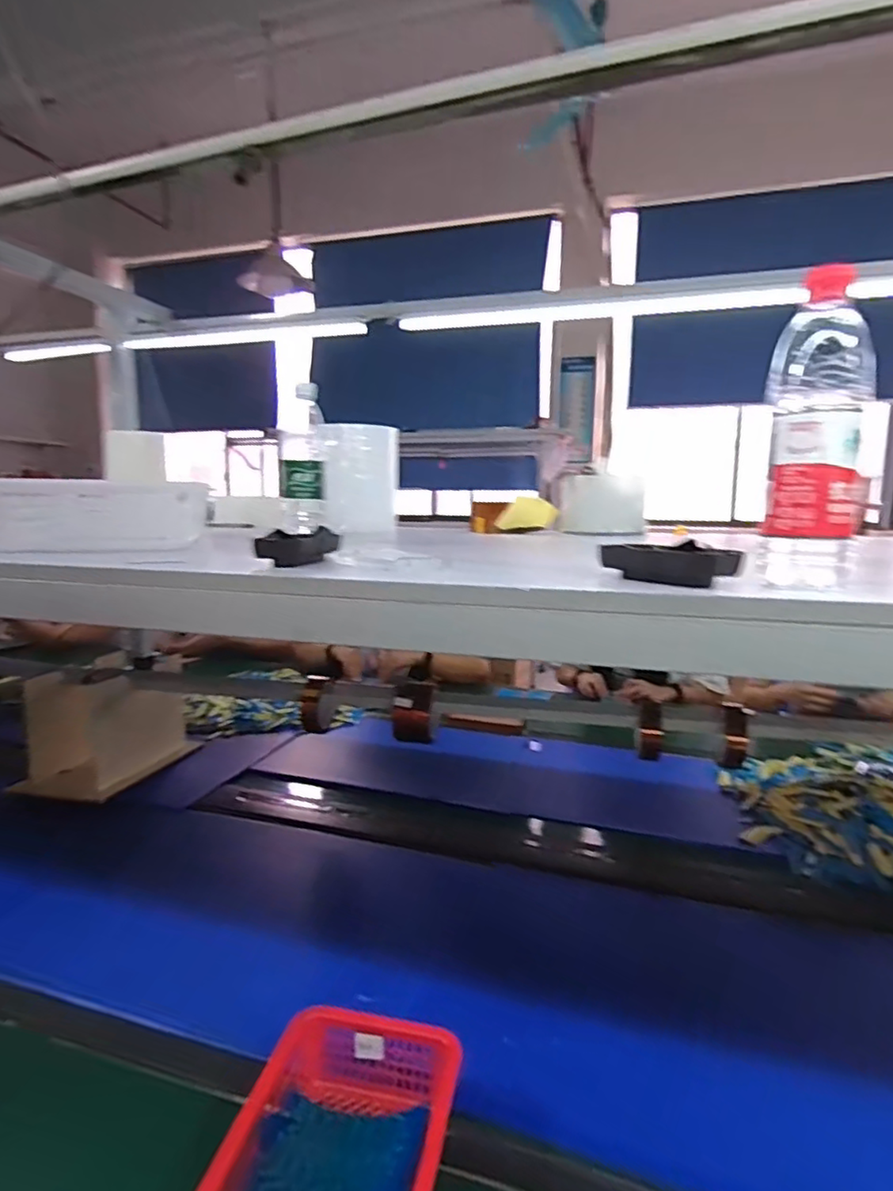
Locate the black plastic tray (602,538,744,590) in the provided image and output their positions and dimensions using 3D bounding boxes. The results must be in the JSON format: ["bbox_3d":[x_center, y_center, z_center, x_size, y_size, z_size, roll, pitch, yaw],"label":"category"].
[{"bbox_3d":[0.175,-0.025,0.500,0.026,0.030,0.102,-8,12,-43],"label":"black plastic tray"}]

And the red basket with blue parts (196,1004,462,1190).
[{"bbox_3d":[-0.082,0.428,0.468,0.156,0.066,0.225,2,9,12],"label":"red basket with blue parts"}]

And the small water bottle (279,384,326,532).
[{"bbox_3d":[-0.197,-0.185,0.864,0.060,0.187,0.053,-2,9,-14],"label":"small water bottle"}]

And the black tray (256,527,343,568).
[{"bbox_3d":[-0.141,-0.047,0.612,0.038,0.031,0.106,2,9,11],"label":"black tray"}]

